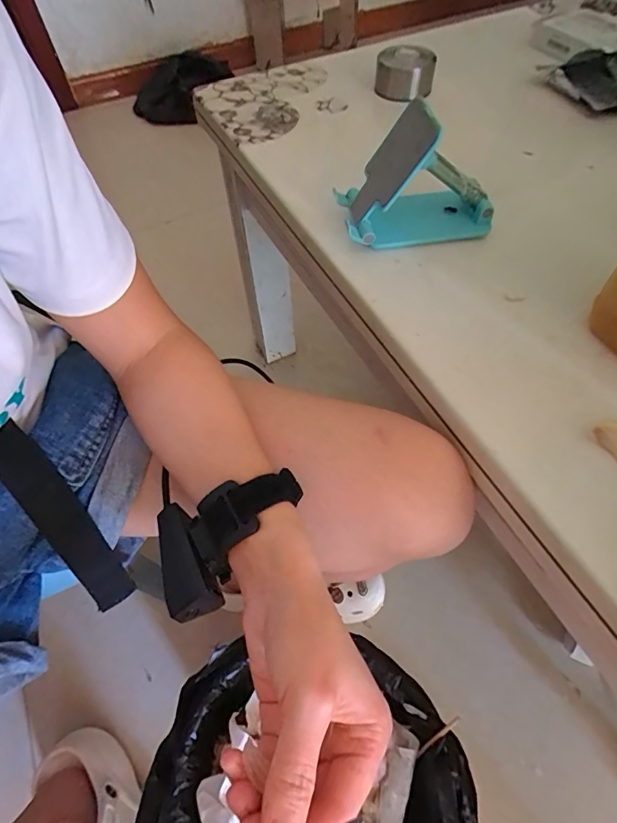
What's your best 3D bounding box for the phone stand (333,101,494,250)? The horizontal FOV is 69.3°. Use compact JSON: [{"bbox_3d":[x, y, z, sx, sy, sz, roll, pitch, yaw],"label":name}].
[{"bbox_3d":[0.089,-0.186,0.361,0.120,0.094,0.067,-10,57,-4],"label":"phone stand"}]

